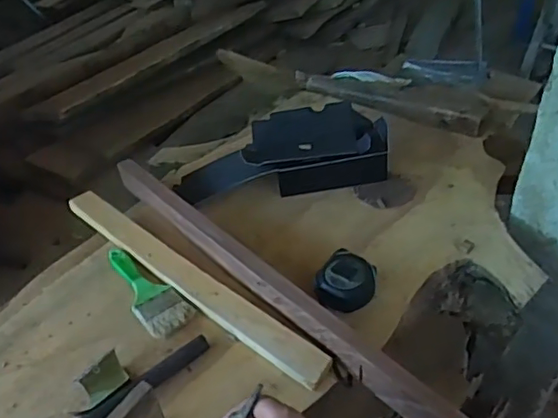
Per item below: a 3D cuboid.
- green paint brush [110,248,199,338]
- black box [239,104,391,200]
[{"bbox_3d":[-0.197,0.113,0.833,0.065,0.013,0.197,-33,49,-28],"label":"green paint brush"},{"bbox_3d":[0.060,-0.099,0.990,0.234,0.077,0.152,-9,42,-6],"label":"black box"}]

